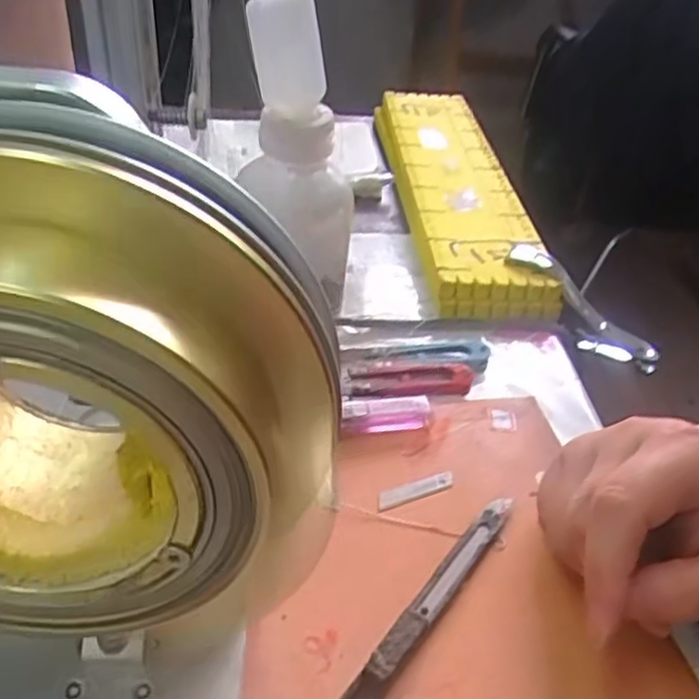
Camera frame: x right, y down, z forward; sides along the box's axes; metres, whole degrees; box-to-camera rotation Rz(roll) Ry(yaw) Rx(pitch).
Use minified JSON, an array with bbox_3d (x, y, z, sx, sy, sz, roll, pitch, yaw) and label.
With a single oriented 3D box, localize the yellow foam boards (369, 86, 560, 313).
[{"bbox_3d":[0.082,-0.135,0.586,0.091,0.034,0.344,2,36,-6],"label":"yellow foam boards"}]

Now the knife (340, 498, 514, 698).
[{"bbox_3d":[0.032,0.102,0.286,0.013,0.008,0.137,26,41,25],"label":"knife"}]

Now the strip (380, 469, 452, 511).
[{"bbox_3d":[0.031,0.065,0.338,0.041,0.004,0.009,-14,50,-24],"label":"strip"}]

